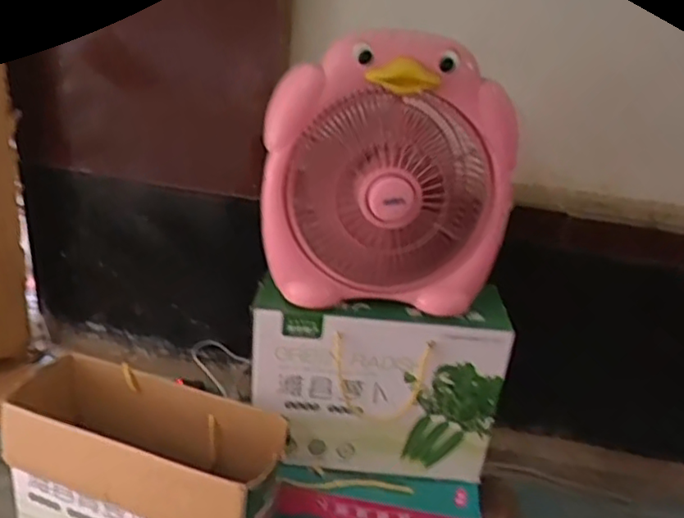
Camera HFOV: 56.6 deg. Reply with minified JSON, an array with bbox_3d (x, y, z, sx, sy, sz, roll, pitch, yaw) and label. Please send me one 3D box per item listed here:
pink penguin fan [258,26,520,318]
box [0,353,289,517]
[{"bbox_3d":[0.059,-0.121,0.865,0.309,0.339,0.147,4,26,-3],"label":"pink penguin fan"},{"bbox_3d":[-0.273,0.320,0.891,0.389,0.268,0.162,13,27,16],"label":"box"}]

